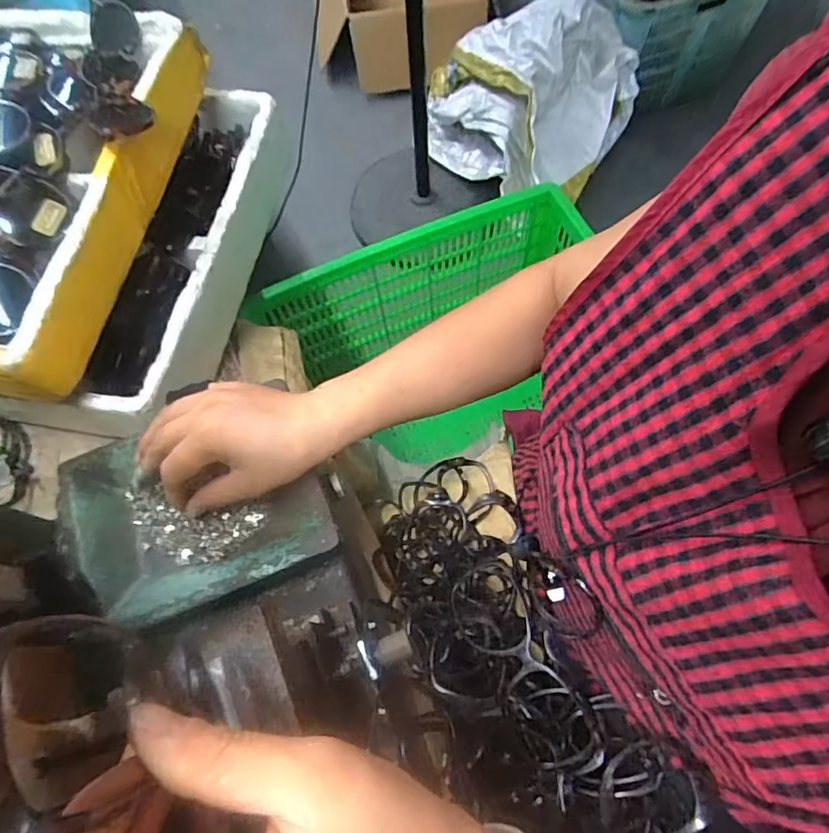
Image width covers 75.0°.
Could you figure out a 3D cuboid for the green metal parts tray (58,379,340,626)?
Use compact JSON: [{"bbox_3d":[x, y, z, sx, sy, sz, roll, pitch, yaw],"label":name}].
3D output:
[{"bbox_3d":[-0.167,0.065,0.404,0.185,0.032,0.148,-21,71,-10],"label":"green metal parts tray"}]

